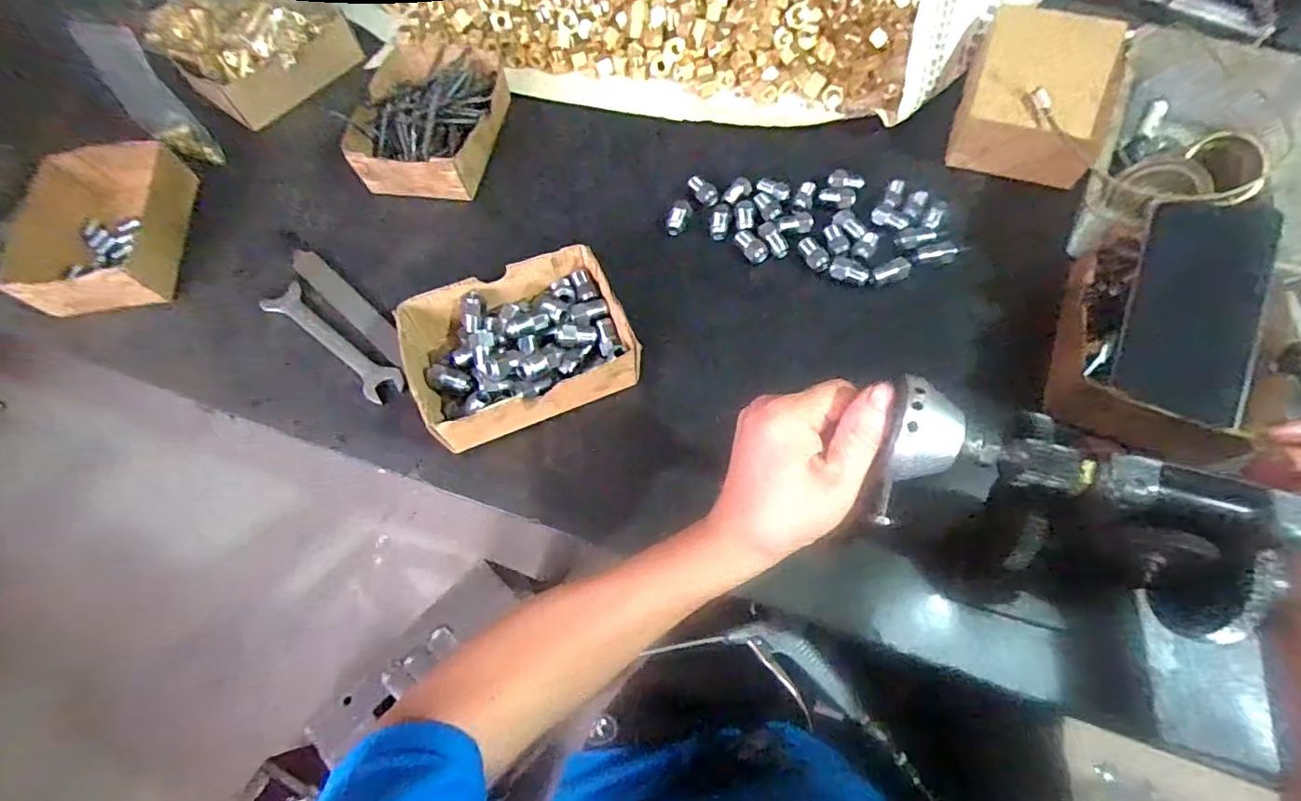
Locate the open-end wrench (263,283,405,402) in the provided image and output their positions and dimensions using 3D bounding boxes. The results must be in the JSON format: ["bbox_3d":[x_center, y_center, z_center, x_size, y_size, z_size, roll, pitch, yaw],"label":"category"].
[{"bbox_3d":[-0.288,-0.054,0.508,0.166,0.009,0.034,35,72,17],"label":"open-end wrench"}]

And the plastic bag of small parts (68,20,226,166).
[{"bbox_3d":[-0.515,-0.310,0.576,0.048,0.144,0.024,-39,27,-14],"label":"plastic bag of small parts"}]

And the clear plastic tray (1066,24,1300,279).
[{"bbox_3d":[0.484,-0.207,0.488,0.177,0.065,0.236,24,69,13],"label":"clear plastic tray"}]

